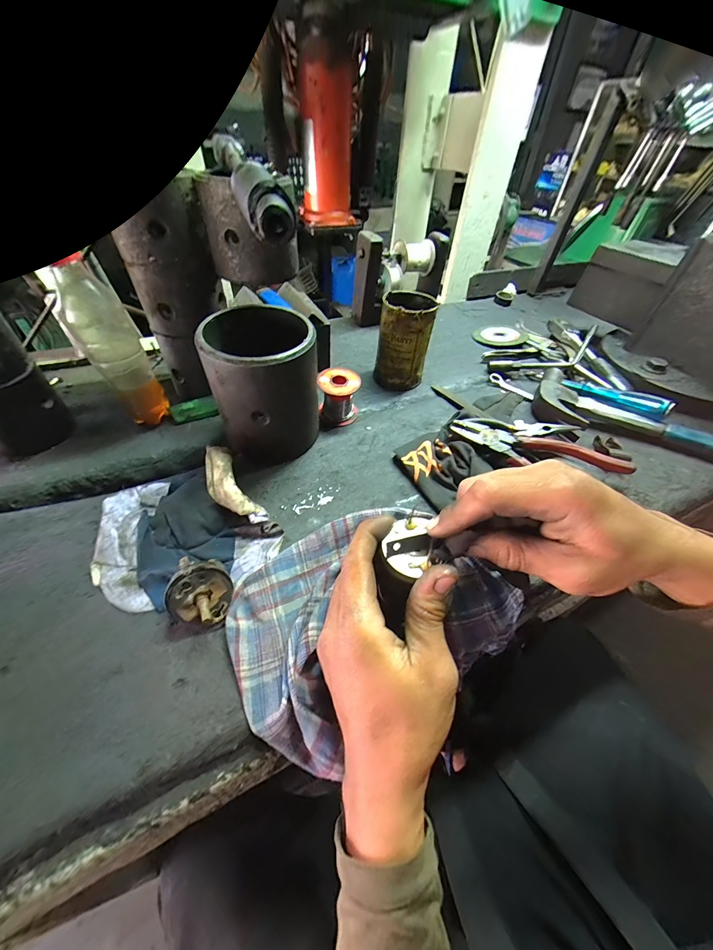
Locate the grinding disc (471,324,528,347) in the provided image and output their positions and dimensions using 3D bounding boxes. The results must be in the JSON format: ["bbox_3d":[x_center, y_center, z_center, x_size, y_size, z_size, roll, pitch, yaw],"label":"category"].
[{"bbox_3d":[0.276,-0.267,0.606,0.093,0.017,0.083,-15,53,-16],"label":"grinding disc"}]

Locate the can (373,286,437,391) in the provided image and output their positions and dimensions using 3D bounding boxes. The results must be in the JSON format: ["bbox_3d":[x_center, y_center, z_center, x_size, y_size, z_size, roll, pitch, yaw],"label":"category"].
[{"bbox_3d":[0.068,-0.192,0.459,0.073,0.116,0.077,9,50,3],"label":"can"}]

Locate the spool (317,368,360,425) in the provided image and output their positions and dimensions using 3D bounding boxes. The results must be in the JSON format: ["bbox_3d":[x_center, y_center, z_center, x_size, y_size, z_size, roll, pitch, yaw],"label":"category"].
[{"bbox_3d":[-0.023,-0.101,0.413,0.051,0.058,0.051,2,50,-3],"label":"spool"}]

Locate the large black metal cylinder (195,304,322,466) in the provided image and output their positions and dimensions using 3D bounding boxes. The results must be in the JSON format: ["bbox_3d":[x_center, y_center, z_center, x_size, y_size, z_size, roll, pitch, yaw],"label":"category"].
[{"bbox_3d":[-0.097,-0.093,0.350,0.107,0.143,0.105,0,50,-4],"label":"large black metal cylinder"}]

